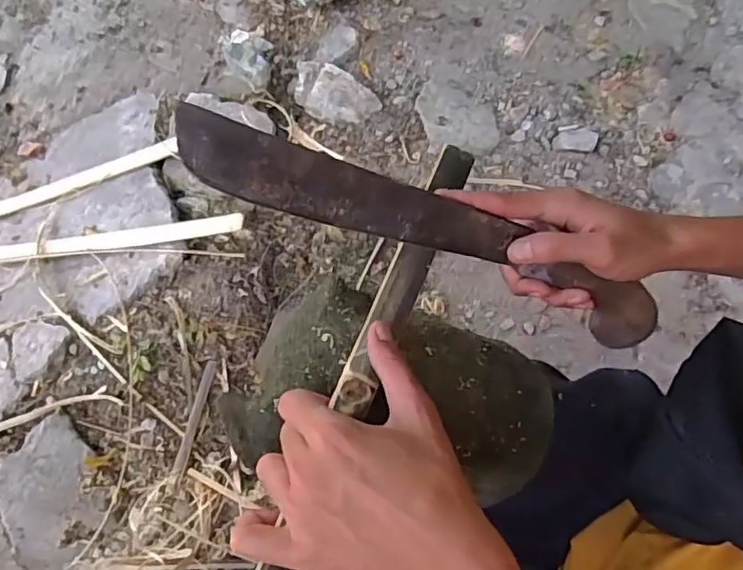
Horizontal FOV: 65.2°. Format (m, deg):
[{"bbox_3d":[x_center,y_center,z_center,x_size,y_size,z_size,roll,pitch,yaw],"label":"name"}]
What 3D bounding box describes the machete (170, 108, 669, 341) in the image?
[{"bbox_3d":[0.057,-0.032,0.418,0.390,0.056,0.030,18,36,-22],"label":"machete"}]

